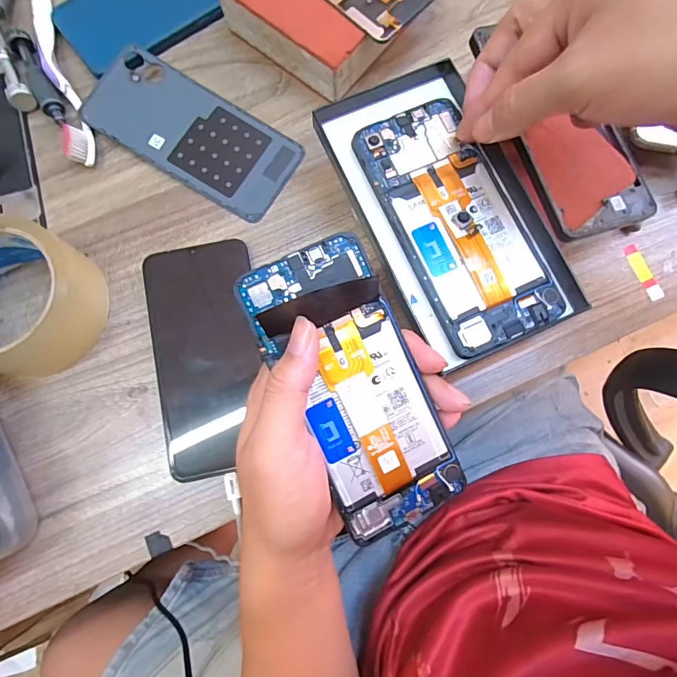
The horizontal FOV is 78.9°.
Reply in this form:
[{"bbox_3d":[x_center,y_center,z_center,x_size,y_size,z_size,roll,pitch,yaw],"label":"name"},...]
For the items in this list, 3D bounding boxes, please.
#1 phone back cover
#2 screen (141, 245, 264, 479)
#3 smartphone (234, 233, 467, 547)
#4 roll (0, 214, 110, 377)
[{"bbox_3d":[-0.111,-0.159,0.316,0.160,0.010,0.074,31,81,4],"label":"phone back cover"},{"bbox_3d":[-0.091,0.012,0.286,0.069,0.011,0.159,-9,85,-9],"label":"screen"},{"bbox_3d":[0.010,0.029,0.221,0.070,0.019,0.164,-25,96,-5],"label":"smartphone"},{"bbox_3d":[-0.213,-0.027,0.272,0.090,0.052,0.097,0,80,-1],"label":"roll"}]

